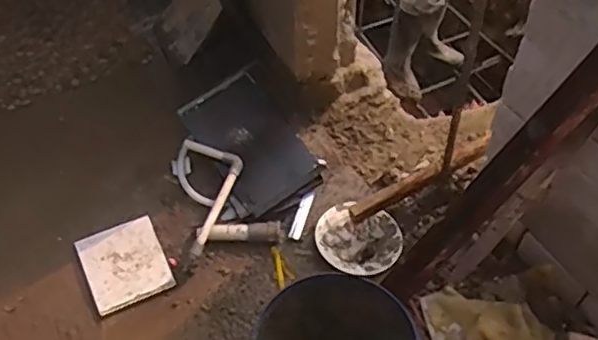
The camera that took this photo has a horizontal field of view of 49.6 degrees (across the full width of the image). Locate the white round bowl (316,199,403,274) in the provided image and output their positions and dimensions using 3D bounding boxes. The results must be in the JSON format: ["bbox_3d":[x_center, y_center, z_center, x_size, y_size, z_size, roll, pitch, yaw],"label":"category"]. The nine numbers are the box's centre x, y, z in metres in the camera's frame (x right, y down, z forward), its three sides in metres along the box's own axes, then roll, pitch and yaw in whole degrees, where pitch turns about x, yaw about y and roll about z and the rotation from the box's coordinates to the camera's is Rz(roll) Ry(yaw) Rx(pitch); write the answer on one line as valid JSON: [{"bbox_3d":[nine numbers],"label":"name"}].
[{"bbox_3d":[0.164,0.183,1.754,0.225,0.045,0.221,-1,50,2],"label":"white round bowl"}]

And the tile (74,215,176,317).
[{"bbox_3d":[-0.446,0.241,1.661,0.199,0.014,0.209,-18,65,-24],"label":"tile"}]

